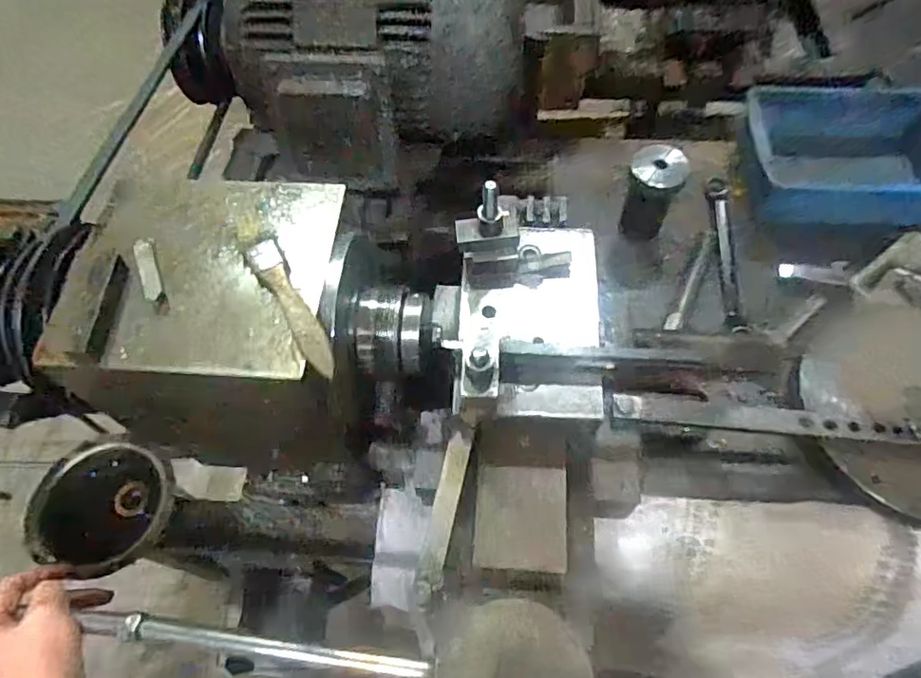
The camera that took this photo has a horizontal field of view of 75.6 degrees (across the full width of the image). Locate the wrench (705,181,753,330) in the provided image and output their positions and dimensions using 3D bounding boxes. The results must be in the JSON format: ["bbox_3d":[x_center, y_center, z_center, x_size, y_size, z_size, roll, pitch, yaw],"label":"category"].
[{"bbox_3d":[0.326,-0.109,0.730,0.028,0.019,0.240,4,61,4],"label":"wrench"}]

